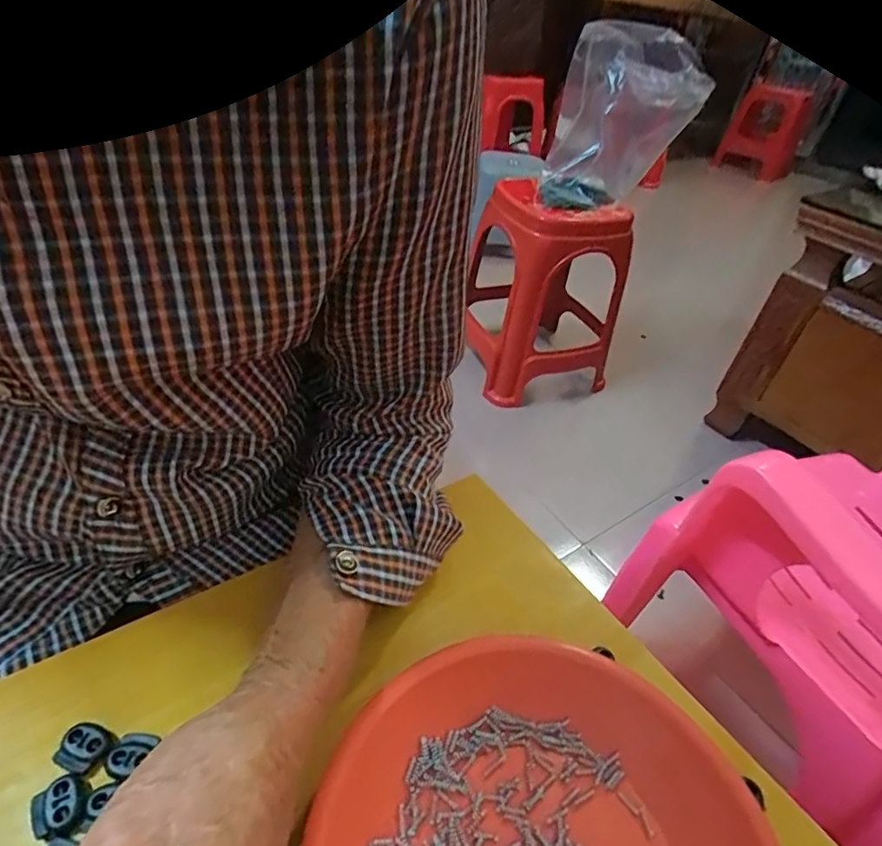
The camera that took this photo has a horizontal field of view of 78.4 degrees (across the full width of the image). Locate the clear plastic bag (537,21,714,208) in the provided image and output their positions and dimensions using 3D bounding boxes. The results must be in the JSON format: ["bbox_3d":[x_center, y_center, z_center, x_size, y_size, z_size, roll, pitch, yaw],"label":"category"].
[{"bbox_3d":[0.368,-0.603,1.085,0.264,0.301,0.170,9,41,3],"label":"clear plastic bag"}]

